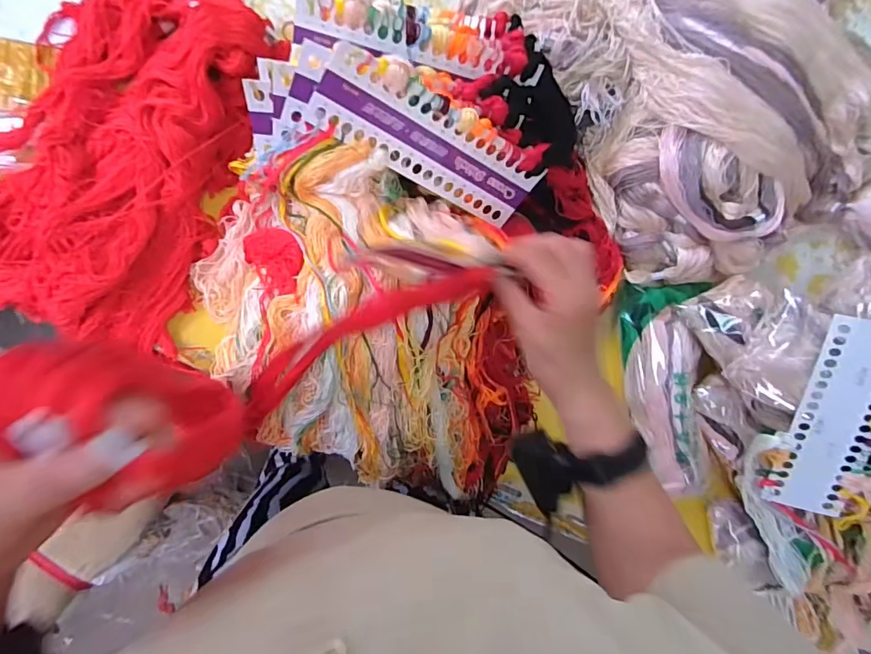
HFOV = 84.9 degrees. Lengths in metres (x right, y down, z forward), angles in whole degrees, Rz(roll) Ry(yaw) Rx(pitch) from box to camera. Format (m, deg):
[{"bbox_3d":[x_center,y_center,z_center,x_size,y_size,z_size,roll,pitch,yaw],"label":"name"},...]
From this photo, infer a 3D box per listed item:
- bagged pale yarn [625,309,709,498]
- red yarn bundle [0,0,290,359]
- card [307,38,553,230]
[{"bbox_3d":[0.311,0.105,0.635,0.094,0.038,0.241,-2,92,-7],"label":"bagged pale yarn"},{"bbox_3d":[-0.365,-0.208,0.522,0.268,0.095,0.444,22,89,-8],"label":"red yarn bundle"},{"bbox_3d":[0.000,-0.180,0.483,0.247,0.010,0.076,22,132,-30],"label":"card"}]

